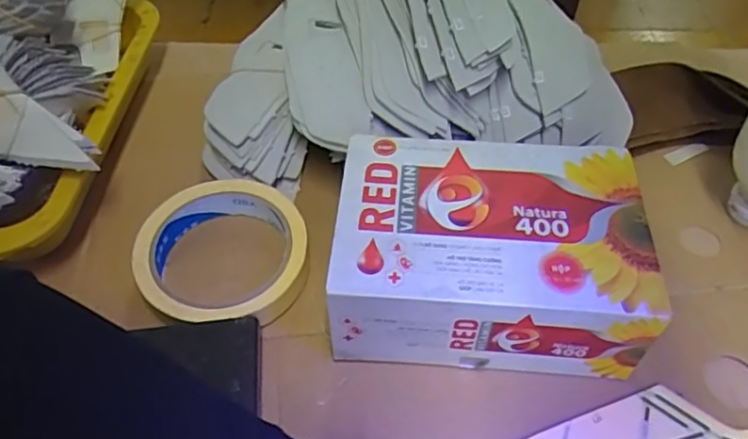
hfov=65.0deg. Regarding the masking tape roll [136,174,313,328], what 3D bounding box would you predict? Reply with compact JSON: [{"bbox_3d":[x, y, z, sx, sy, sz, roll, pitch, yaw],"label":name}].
[{"bbox_3d":[-0.089,0.020,0.347,0.096,0.023,0.092,0,51,0],"label":"masking tape roll"}]

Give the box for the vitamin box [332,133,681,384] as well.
[{"bbox_3d":[0.060,0.019,0.320,0.153,0.065,0.104,4,52,4],"label":"vitamin box"}]

